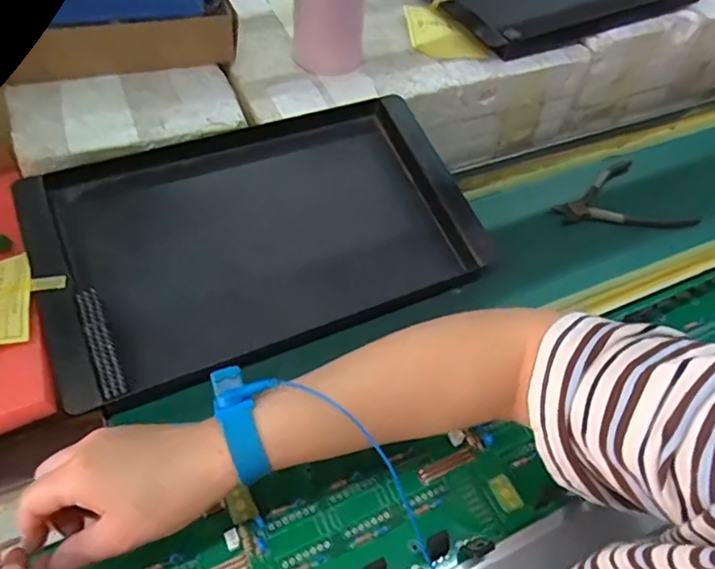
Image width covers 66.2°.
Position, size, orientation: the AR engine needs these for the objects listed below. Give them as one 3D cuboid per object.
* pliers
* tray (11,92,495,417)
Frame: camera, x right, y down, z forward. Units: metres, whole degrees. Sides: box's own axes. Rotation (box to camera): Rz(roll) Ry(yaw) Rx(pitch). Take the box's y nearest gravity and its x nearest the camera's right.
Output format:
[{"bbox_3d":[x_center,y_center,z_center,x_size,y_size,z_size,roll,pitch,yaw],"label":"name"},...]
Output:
[{"bbox_3d":[0.280,-0.091,0.598,0.143,0.011,0.110,-16,56,-17],"label":"pliers"},{"bbox_3d":[-0.086,-0.052,0.503,0.382,0.053,0.238,-21,57,-20],"label":"tray"}]

